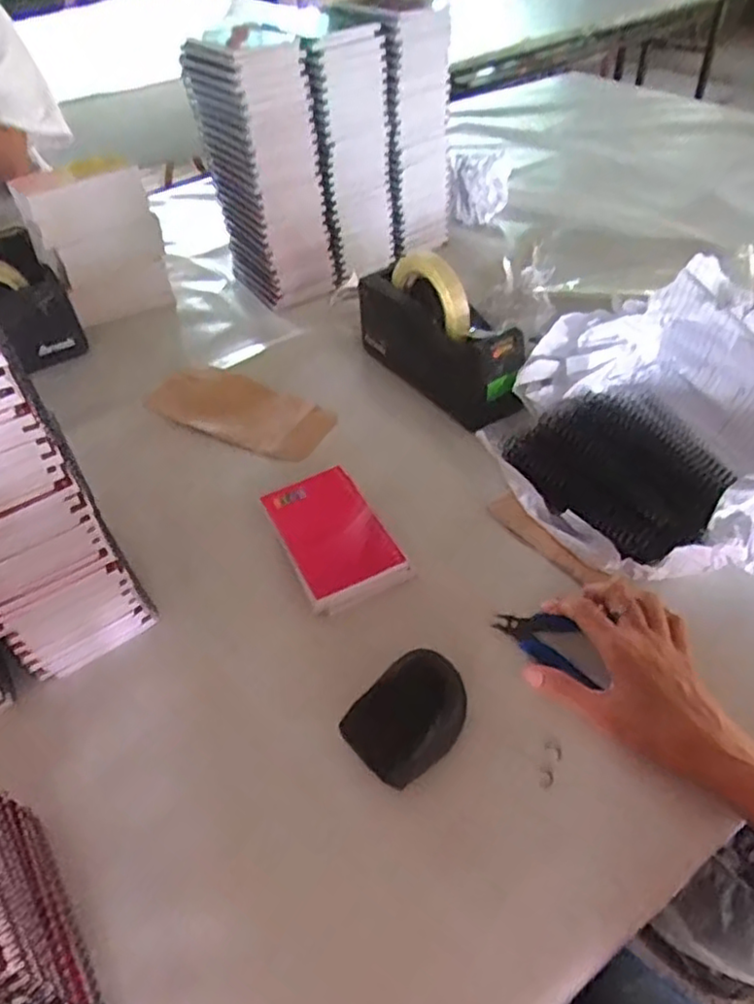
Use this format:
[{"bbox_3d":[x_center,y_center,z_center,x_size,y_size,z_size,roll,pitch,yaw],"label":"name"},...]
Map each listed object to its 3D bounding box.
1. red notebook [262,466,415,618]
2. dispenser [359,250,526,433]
[{"bbox_3d":[-0.037,0.030,0.579,0.085,0.020,0.142,-22,48,-16],"label":"red notebook"},{"bbox_3d":[0.068,-0.172,0.707,0.065,0.138,0.211,-34,55,-26],"label":"dispenser"}]

